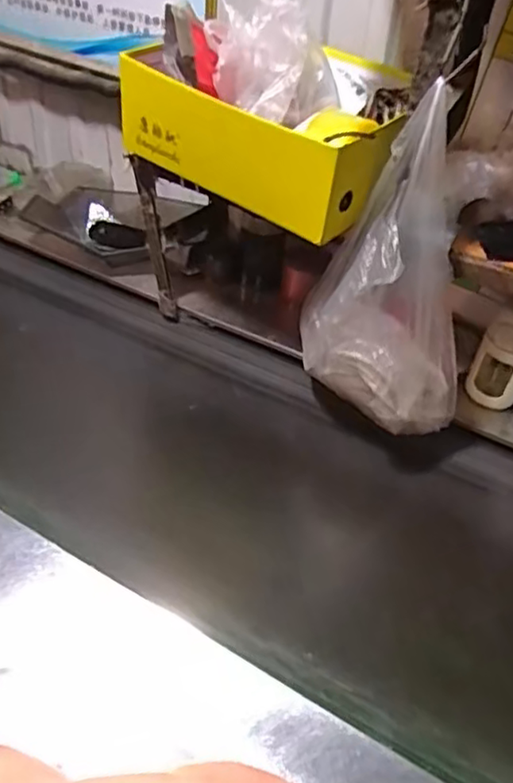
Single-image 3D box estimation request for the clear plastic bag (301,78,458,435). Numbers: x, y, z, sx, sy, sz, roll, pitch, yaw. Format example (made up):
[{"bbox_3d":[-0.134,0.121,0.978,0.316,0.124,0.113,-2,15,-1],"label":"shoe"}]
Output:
[{"bbox_3d":[0.166,-0.140,0.778,0.160,0.350,0.211,-11,43,-20],"label":"clear plastic bag"}]

